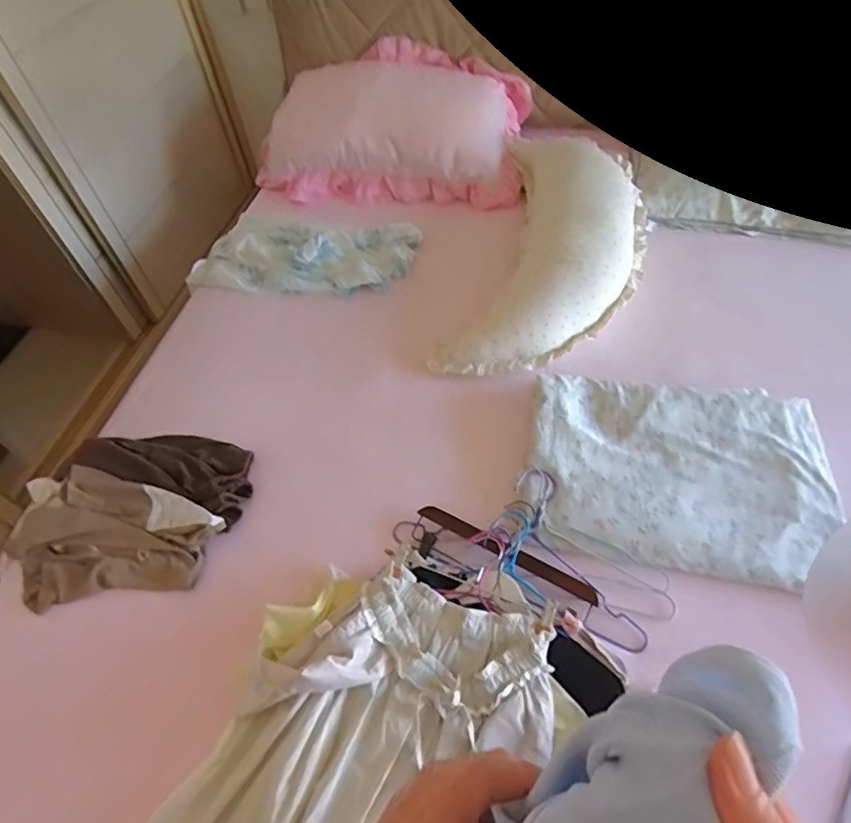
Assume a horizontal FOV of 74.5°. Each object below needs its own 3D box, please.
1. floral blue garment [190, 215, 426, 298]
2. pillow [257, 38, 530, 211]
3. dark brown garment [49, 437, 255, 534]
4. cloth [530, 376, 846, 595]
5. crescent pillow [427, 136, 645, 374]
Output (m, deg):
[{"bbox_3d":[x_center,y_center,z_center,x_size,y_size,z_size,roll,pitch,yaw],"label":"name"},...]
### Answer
[{"bbox_3d":[-0.301,-0.400,1.408,0.551,0.048,0.283,5,54,9],"label":"floral blue garment"},{"bbox_3d":[-0.095,-0.827,1.558,0.737,0.241,0.439,6,55,10],"label":"pillow"},{"bbox_3d":[-0.484,0.105,1.048,0.360,0.065,0.156,12,56,14],"label":"dark brown garment"},{"bbox_3d":[0.423,0.094,0.941,0.477,0.043,0.335,8,55,11],"label":"cloth"},{"bbox_3d":[0.305,-0.399,1.275,0.368,0.142,0.796,13,56,15],"label":"crescent pillow"}]

